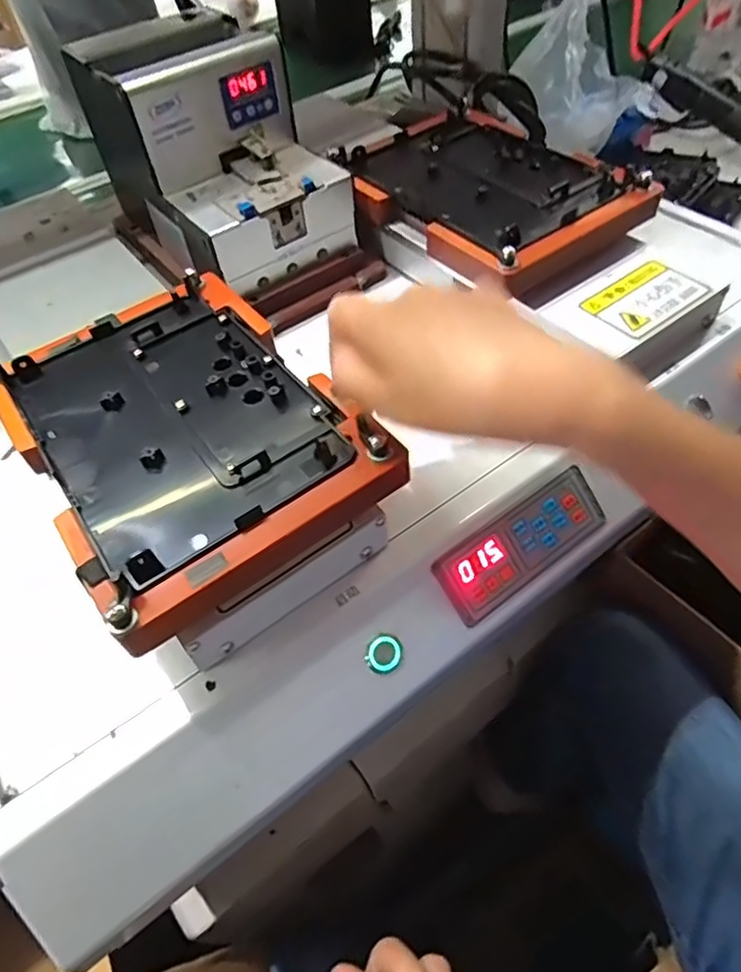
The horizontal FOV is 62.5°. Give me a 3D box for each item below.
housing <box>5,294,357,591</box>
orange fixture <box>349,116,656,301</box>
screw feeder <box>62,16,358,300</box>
[{"bbox_3d":[-0.108,-0.041,0.337,0.134,0.013,0.183,-33,56,-19],"label":"housing"},{"bbox_3d":[0.088,-0.234,0.478,0.155,0.030,0.216,-34,56,-20],"label":"orange fixture"},{"bbox_3d":[-0.122,-0.265,0.476,0.134,0.136,0.191,-32,56,-19],"label":"screw feeder"}]

